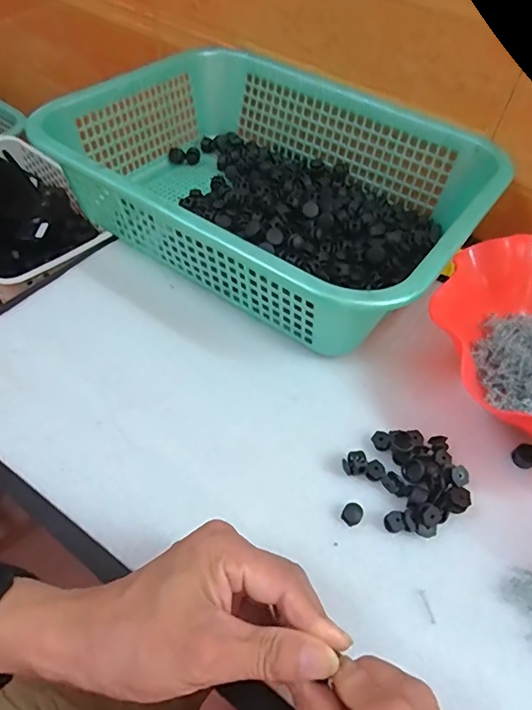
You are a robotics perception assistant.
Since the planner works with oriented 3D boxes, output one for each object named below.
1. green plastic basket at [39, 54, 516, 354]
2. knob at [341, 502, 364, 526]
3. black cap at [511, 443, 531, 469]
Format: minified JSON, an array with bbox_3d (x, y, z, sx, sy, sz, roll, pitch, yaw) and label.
[{"bbox_3d":[0.007,-0.174,0.488,0.382,0.088,0.300,29,55,17],"label":"green plastic basket"},{"bbox_3d":[0.059,0.108,0.342,0.013,0.007,0.013,-34,62,-27],"label":"knob"},{"bbox_3d":[0.195,0.075,0.377,0.019,0.009,0.017,-29,60,-24],"label":"black cap"}]

